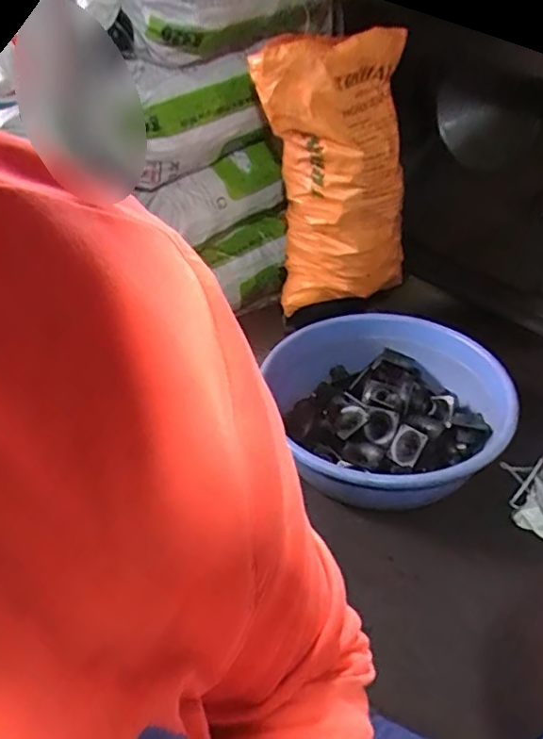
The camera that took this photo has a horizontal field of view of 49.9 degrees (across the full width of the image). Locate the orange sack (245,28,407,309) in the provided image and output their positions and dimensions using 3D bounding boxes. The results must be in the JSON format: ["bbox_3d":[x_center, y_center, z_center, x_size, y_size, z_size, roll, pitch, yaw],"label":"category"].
[{"bbox_3d":[0.184,-0.655,1.747,0.455,0.833,0.341,-1,-4,1],"label":"orange sack"}]

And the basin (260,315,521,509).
[{"bbox_3d":[0.315,0.075,1.564,0.595,0.200,0.689,-8,40,-7],"label":"basin"}]

